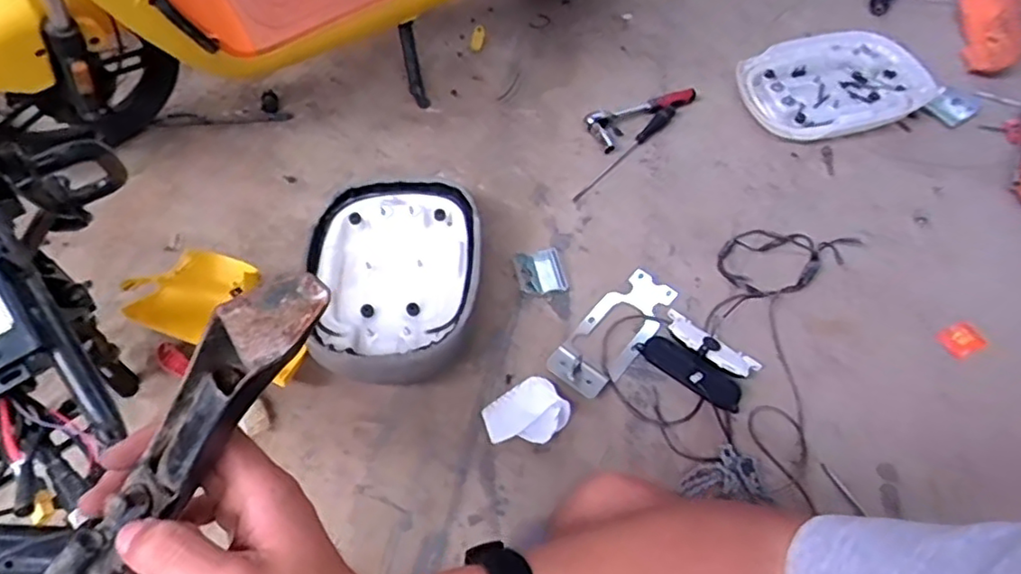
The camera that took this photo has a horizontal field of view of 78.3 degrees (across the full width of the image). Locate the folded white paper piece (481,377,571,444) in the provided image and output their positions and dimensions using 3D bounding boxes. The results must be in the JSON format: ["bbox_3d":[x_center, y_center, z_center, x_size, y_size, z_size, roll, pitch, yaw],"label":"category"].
[{"bbox_3d":[0.024,0.190,0.930,0.118,0.026,0.096,-31,62,-22],"label":"folded white paper piece"}]

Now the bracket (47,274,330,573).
[{"bbox_3d":[-0.180,0.114,0.273,0.303,0.057,0.034,-49,65,11],"label":"bracket"}]

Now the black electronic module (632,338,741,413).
[{"bbox_3d":[0.270,0.126,0.947,0.166,0.020,0.049,31,62,19],"label":"black electronic module"}]

